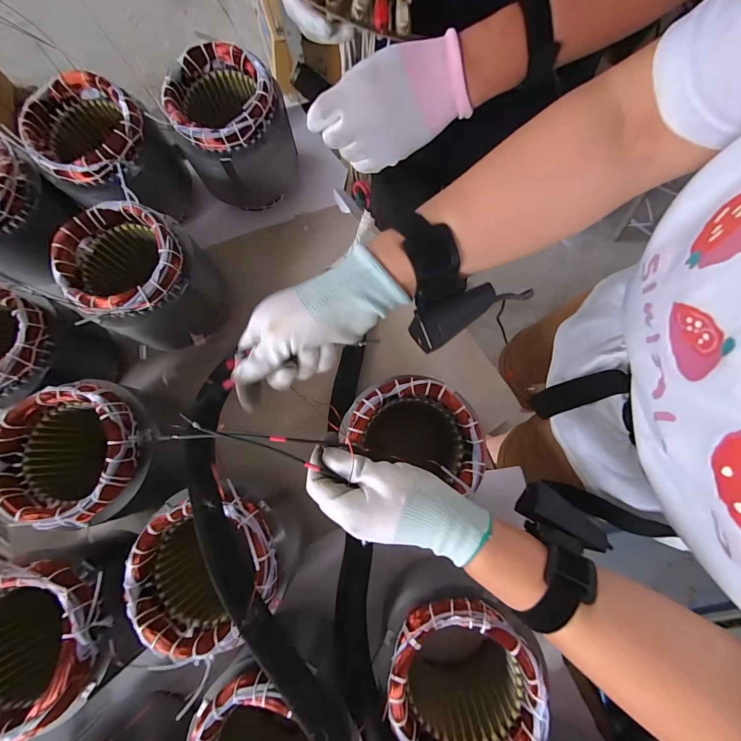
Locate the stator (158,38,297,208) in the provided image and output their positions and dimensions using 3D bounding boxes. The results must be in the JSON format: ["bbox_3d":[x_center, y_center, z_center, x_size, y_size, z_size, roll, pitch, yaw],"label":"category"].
[{"bbox_3d":[-0.192,-0.343,0.524,0.148,0.153,0.139,-22,78,-5],"label":"stator"}]

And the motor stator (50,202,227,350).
[{"bbox_3d":[-0.292,-0.113,0.481,0.129,0.160,0.137,0,77,0],"label":"motor stator"}]

